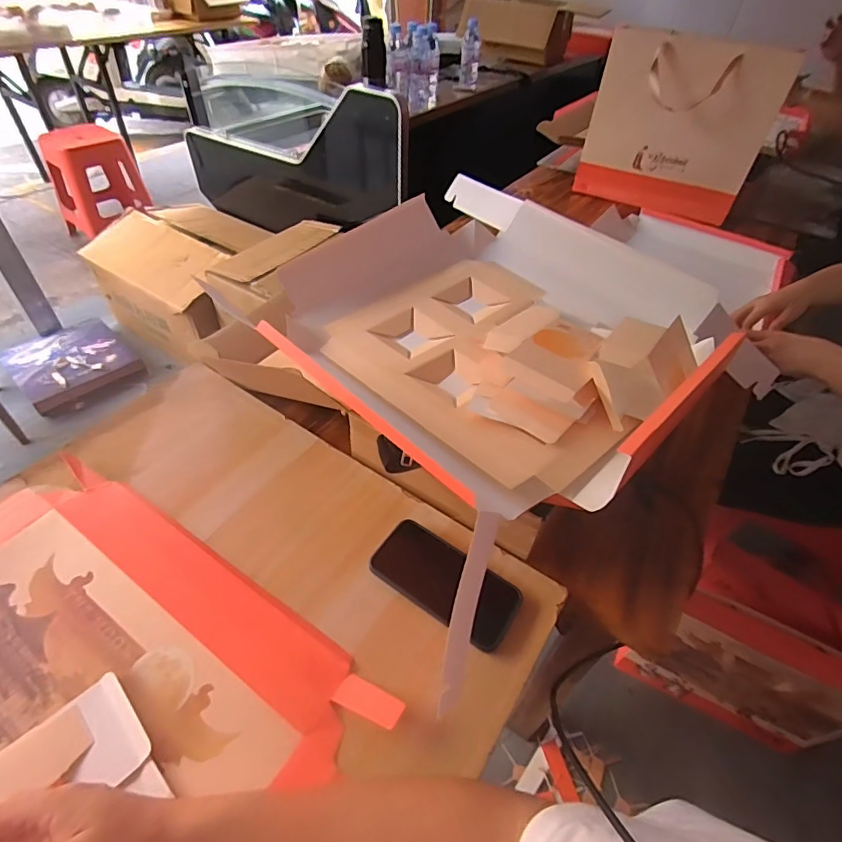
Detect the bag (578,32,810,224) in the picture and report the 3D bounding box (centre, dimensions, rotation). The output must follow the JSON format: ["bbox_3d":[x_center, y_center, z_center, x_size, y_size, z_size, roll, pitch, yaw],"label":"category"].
[{"bbox_3d":[0.579,-0.669,1.142,0.377,0.357,0.078,23,51,18],"label":"bag"}]

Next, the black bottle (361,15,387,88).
[{"bbox_3d":[-0.137,-1.078,1.440,0.071,0.159,0.069,-1,46,-6],"label":"black bottle"}]

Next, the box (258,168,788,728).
[{"bbox_3d":[0.108,-0.154,0.673,0.476,0.111,0.541,-33,57,-31],"label":"box"}]

